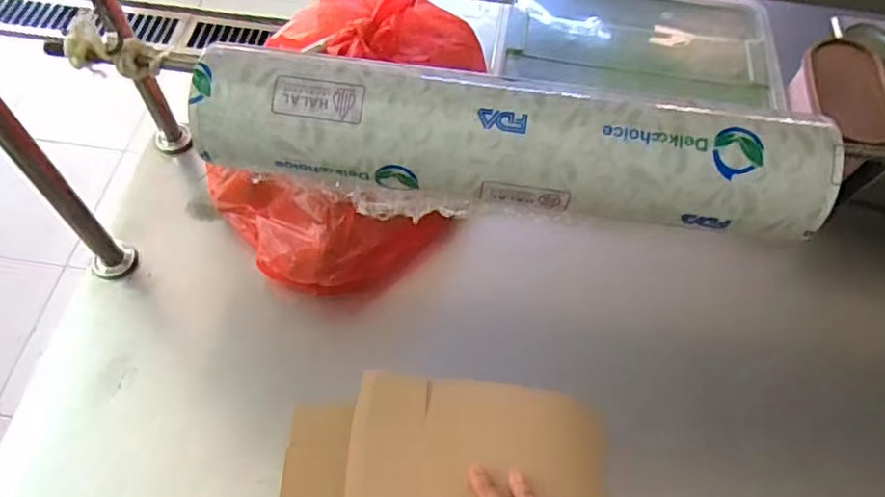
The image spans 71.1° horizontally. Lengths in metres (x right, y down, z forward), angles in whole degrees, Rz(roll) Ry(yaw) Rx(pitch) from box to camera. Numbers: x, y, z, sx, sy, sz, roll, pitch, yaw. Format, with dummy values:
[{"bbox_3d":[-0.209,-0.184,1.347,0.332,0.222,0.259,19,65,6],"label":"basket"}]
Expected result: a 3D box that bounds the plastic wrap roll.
[{"bbox_3d":[0.040,-0.065,0.422,0.409,0.089,0.073,8,59,2],"label":"plastic wrap roll"}]

